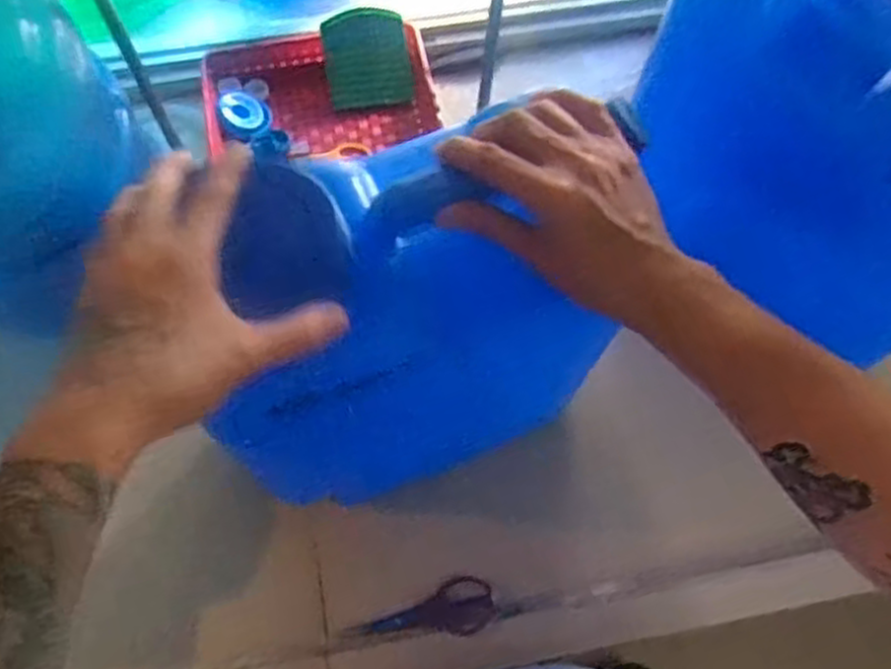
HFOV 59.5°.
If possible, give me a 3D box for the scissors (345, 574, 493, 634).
[{"bbox_3d":[-0.022,0.264,0.753,0.137,0.015,0.051,-4,68,-3],"label":"scissors"}]

